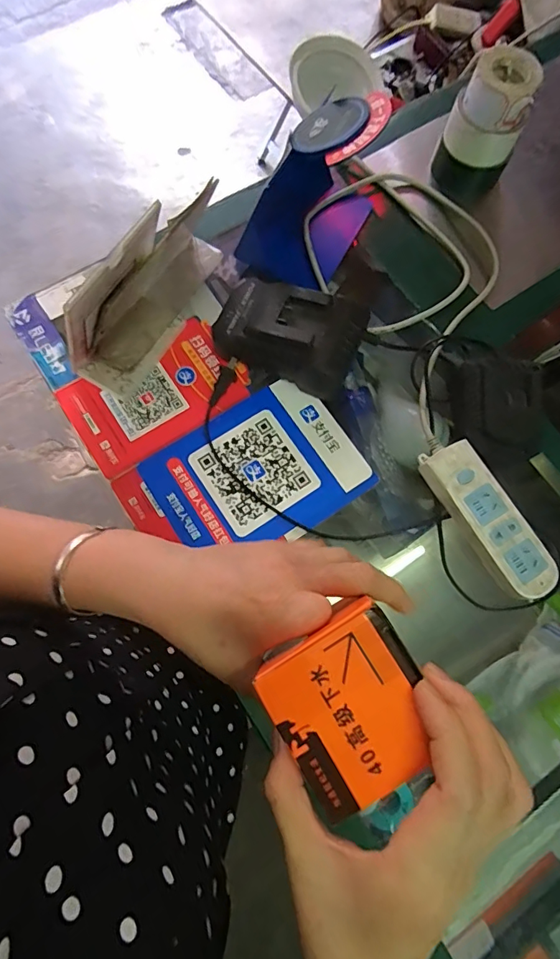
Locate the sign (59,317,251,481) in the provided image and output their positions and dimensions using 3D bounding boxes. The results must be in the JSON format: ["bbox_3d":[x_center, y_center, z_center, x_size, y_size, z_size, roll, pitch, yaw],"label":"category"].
[{"bbox_3d":[-0.133,-0.092,0.507,0.182,0.010,0.113,-32,78,-10],"label":"sign"}]

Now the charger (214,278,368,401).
[{"bbox_3d":[0.007,-0.153,0.496,0.151,0.068,0.094,25,75,5],"label":"charger"}]

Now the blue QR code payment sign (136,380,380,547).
[{"bbox_3d":[-0.022,-0.005,0.490,0.201,0.006,0.153,-33,78,-10],"label":"blue QR code payment sign"}]

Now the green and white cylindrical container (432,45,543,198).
[{"bbox_3d":[0.242,-0.418,0.552,0.089,0.124,0.069,26,75,5],"label":"green and white cylindrical container"}]

